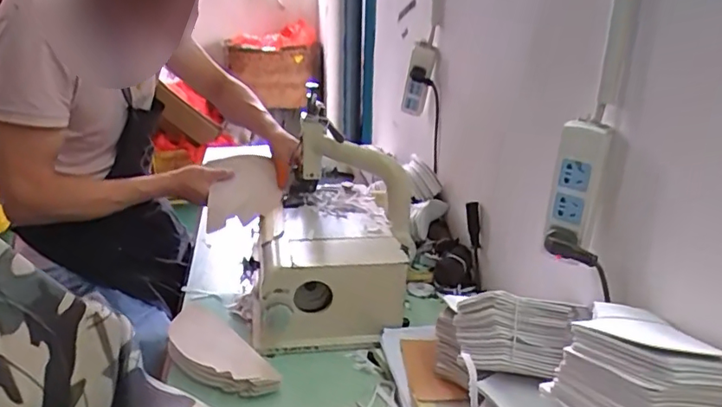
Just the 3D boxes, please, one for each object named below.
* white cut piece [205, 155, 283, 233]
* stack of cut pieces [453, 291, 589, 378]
[{"bbox_3d":[-0.212,-0.029,1.012,0.122,0.028,0.205,2,38,-12],"label":"white cut piece"},{"bbox_3d":[0.179,0.153,0.654,0.130,0.091,0.067,10,-3,10],"label":"stack of cut pieces"}]

